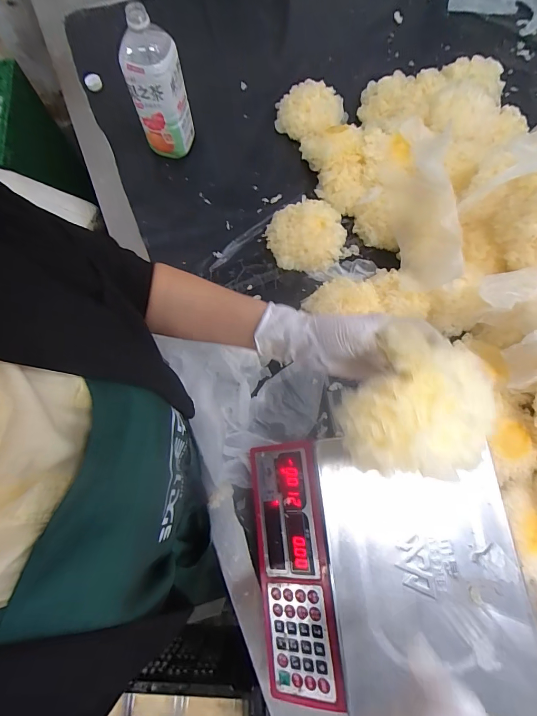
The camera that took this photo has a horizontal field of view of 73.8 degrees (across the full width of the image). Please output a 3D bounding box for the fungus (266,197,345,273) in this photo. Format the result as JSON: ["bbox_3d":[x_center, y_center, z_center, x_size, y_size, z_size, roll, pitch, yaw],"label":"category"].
[{"bbox_3d":[0.065,-0.218,0.626,0.131,0.056,0.125,3,74,1],"label":"fungus"}]

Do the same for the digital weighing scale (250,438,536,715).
[{"bbox_3d":[0.135,0.262,0.438,0.299,0.089,0.326,-4,74,-1],"label":"digital weighing scale"}]

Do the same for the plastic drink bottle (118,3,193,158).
[{"bbox_3d":[-0.190,-0.457,0.613,0.081,0.200,0.073,11,74,3],"label":"plastic drink bottle"}]

